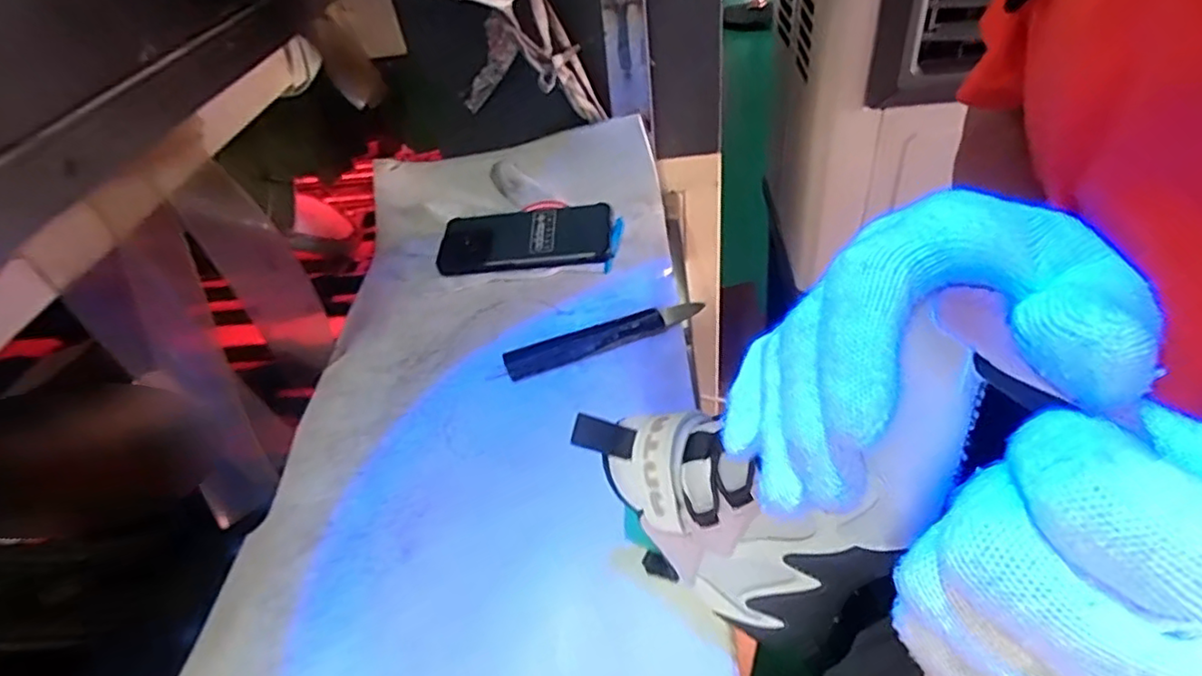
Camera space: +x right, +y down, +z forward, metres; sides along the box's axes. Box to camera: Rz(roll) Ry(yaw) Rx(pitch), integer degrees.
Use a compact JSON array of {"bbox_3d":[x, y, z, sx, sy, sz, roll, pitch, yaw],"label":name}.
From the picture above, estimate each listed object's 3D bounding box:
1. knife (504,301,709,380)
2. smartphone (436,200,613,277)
[{"bbox_3d":[0.005,0.000,0.505,0.164,0.016,0.022,-17,43,-11],"label":"knife"},{"bbox_3d":[-0.073,-0.097,0.612,0.164,0.016,0.086,-5,49,4],"label":"smartphone"}]

